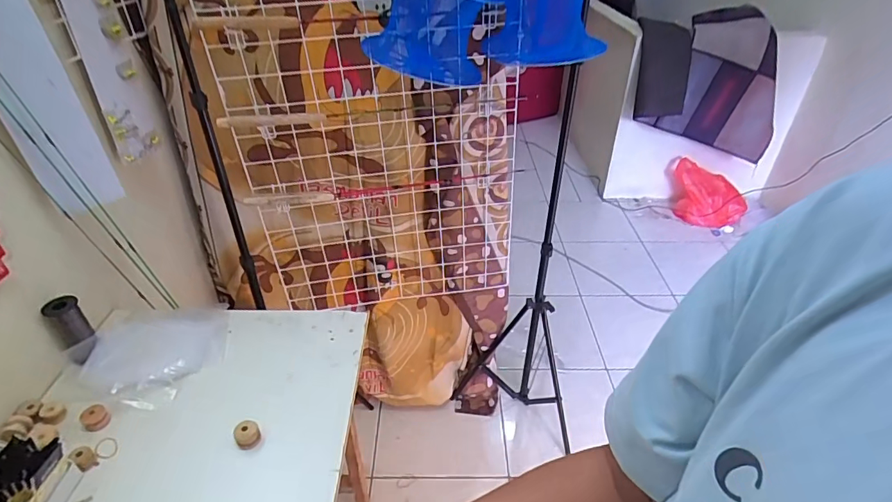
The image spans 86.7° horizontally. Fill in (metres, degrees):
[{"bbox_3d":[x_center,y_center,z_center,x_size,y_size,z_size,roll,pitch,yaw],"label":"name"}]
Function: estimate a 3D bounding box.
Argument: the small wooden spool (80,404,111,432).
[{"bbox_3d":[-0.527,0.251,0.710,0.030,0.025,0.034,27,43,32],"label":"small wooden spool"}]

